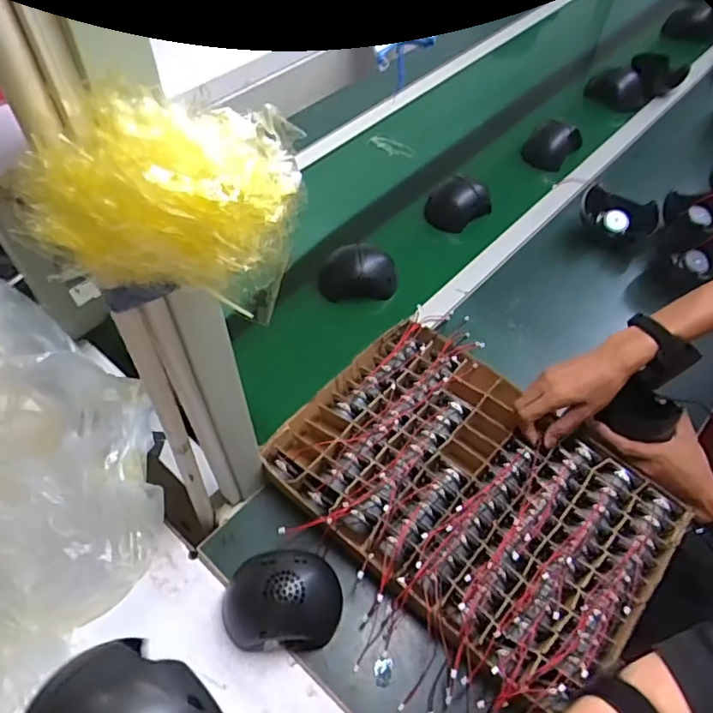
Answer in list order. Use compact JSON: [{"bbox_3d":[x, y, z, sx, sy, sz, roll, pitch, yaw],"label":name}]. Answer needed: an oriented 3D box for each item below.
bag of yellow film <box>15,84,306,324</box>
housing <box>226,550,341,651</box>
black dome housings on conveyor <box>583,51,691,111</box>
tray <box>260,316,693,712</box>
[{"bbox_3d":[-0.101,-0.090,0.308,0.136,0.091,0.087,9,56,6],"label":"bag of yellow film"},{"bbox_3d":[-0.084,0.267,0.628,0.131,0.065,0.098,0,55,0],"label":"housing"},{"bbox_3d":[0.644,-0.635,1.325,0.180,0.094,0.129,-29,60,-19],"label":"black dome housings on conveyor"},{"bbox_3d":[0.137,0.168,0.716,0.450,0.060,0.329,36,62,22],"label":"tray"}]

